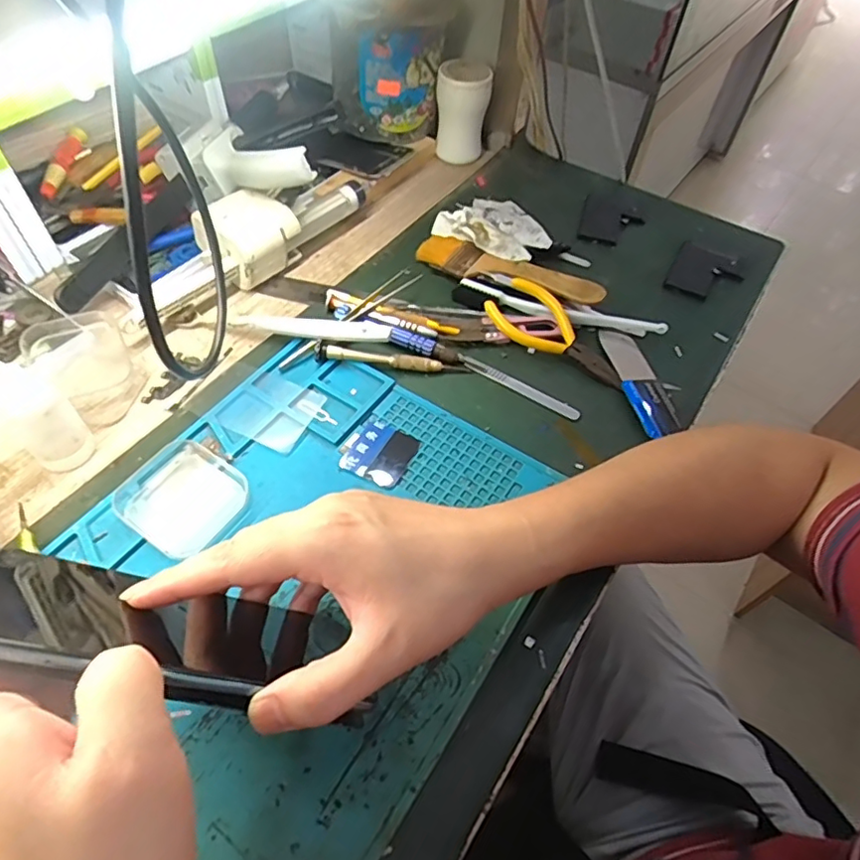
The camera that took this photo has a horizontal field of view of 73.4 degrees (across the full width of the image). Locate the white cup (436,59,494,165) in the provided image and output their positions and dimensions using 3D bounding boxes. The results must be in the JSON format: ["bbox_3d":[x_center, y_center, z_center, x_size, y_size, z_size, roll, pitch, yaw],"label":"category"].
[{"bbox_3d":[0.033,-0.324,0.591,0.053,0.081,0.043,2,53,-1],"label":"white cup"}]

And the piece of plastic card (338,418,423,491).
[{"bbox_3d":[-0.032,0.014,0.388,0.040,0.005,0.045,24,56,14],"label":"piece of plastic card"}]

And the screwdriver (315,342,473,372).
[{"bbox_3d":[-0.027,-0.054,0.433,0.114,0.014,0.011,3,53,-1],"label":"screwdriver"}]

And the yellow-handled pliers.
[{"bbox_3d":[0.099,-0.073,0.448,0.049,0.022,0.117,-37,63,-26],"label":"yellow-handled pliers"}]

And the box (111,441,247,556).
[{"bbox_3d":[-0.154,0.040,0.357,0.068,0.014,0.062,30,57,18],"label":"box"}]

